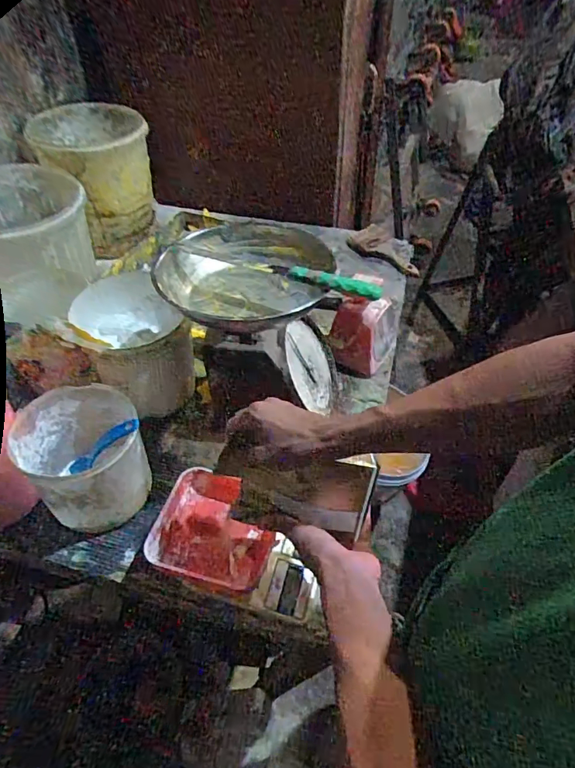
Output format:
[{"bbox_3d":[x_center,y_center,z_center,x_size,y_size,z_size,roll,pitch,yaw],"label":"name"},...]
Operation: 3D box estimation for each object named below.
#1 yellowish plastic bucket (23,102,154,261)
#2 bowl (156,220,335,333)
[{"bbox_3d":[-0.451,-0.497,1.133,0.238,0.257,0.269,-11,49,-10],"label":"yellowish plastic bucket"},{"bbox_3d":[-0.060,-0.175,0.699,0.255,0.073,0.255,0,48,0],"label":"bowl"}]

